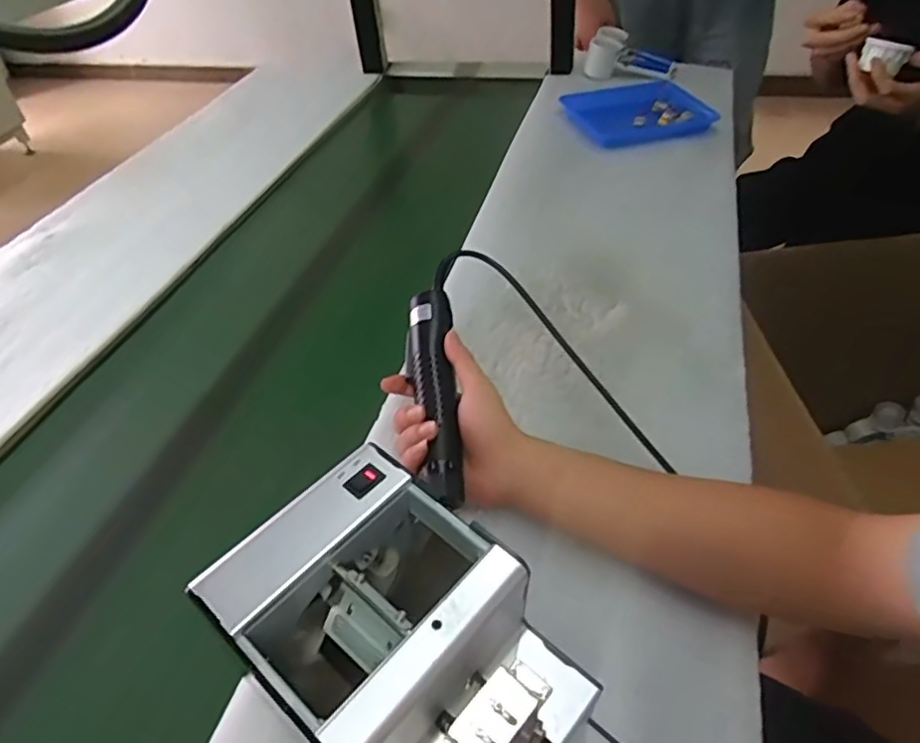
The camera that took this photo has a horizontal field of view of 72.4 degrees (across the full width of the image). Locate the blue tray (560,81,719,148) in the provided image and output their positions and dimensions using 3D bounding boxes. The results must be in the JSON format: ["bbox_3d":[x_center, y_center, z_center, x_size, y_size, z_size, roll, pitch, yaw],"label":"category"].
[{"bbox_3d":[0.297,-0.441,1.049,0.209,0.023,0.203,-16,44,-11],"label":"blue tray"}]

